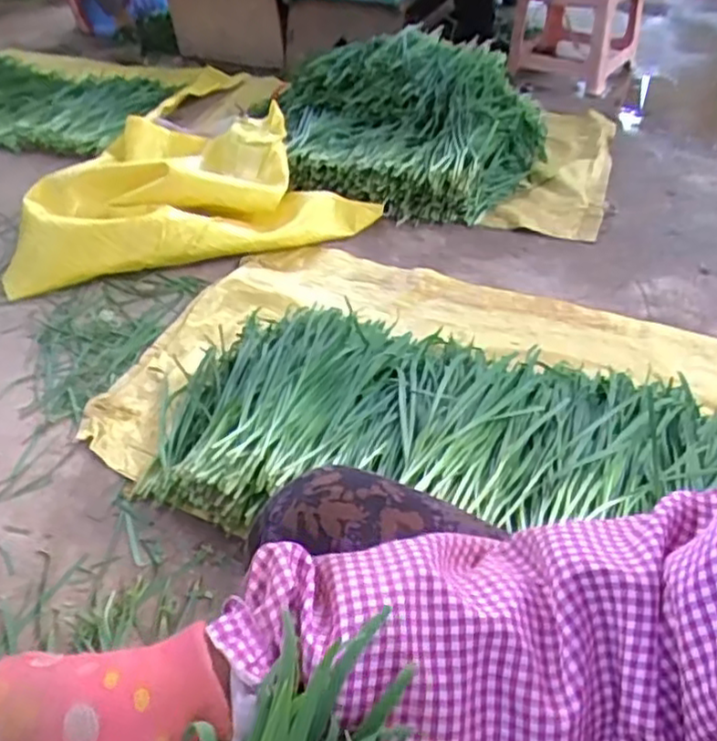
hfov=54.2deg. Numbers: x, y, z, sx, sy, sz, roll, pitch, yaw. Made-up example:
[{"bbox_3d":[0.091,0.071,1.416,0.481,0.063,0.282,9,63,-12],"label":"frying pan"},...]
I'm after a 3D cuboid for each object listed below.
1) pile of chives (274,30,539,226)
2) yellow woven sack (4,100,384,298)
[{"bbox_3d":[0.115,-0.592,1.558,0.600,0.192,0.593,6,42,9],"label":"pile of chives"},{"bbox_3d":[-0.350,-0.367,1.369,0.657,0.129,0.457,-16,43,-15],"label":"yellow woven sack"}]

